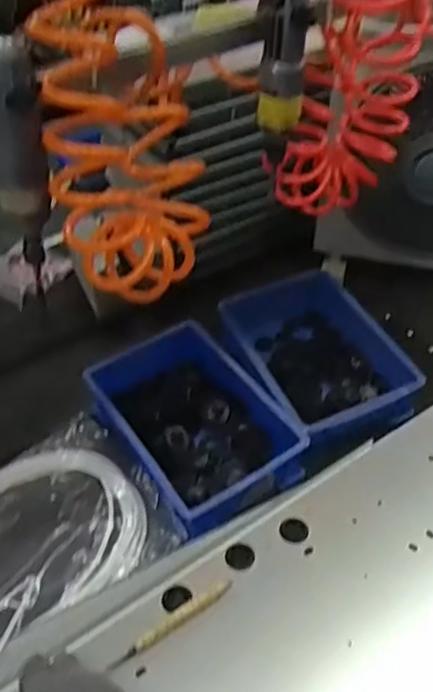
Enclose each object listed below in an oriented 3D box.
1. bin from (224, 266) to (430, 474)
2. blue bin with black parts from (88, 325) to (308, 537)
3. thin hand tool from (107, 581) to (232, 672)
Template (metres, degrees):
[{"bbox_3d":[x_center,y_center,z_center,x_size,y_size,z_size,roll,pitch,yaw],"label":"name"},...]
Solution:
[{"bbox_3d":[0.140,0.021,0.973,0.219,0.091,0.318,-20,47,-16],"label":"bin"},{"bbox_3d":[-0.040,0.106,0.894,0.188,0.101,0.326,-27,50,-22],"label":"blue bin with black parts"},{"bbox_3d":[-0.041,0.258,0.577,0.130,0.007,0.013,-27,50,-22],"label":"thin hand tool"}]

